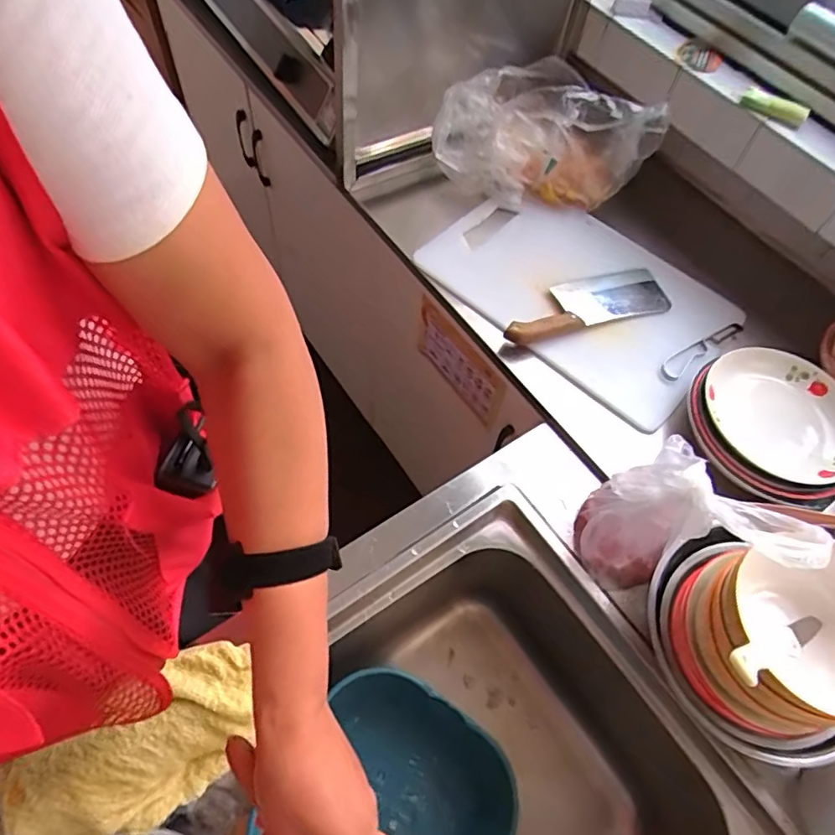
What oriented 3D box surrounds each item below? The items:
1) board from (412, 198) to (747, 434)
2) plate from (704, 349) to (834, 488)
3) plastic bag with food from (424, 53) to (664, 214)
[{"bbox_3d":[0.241,-0.195,0.850,0.419,0.025,0.295,38,62,14],"label":"board"},{"bbox_3d":[0.458,0.004,0.725,0.185,0.050,0.185,1,61,-1],"label":"plate"},{"bbox_3d":[0.197,-0.429,0.882,0.324,0.188,0.125,12,61,4],"label":"plastic bag with food"}]

